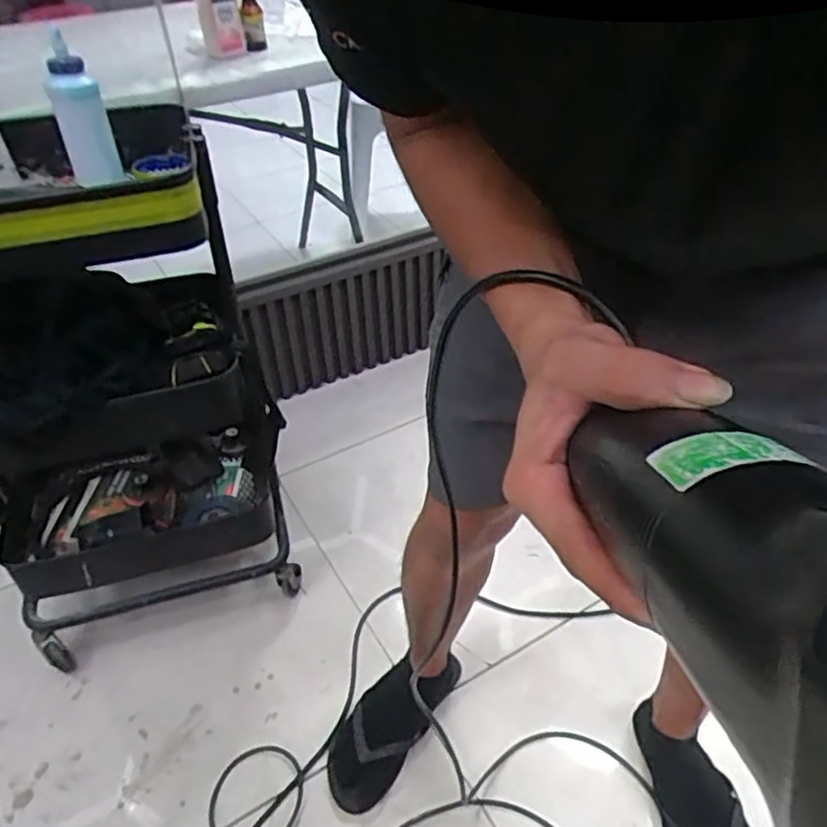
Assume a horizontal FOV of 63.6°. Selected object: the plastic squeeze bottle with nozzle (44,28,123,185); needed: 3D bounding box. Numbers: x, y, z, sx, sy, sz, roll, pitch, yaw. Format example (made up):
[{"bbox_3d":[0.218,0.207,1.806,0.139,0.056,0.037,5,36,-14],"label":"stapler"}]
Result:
[{"bbox_3d":[-0.402,-0.360,0.805,0.057,0.162,0.045,-17,45,-16],"label":"plastic squeeze bottle with nozzle"}]

